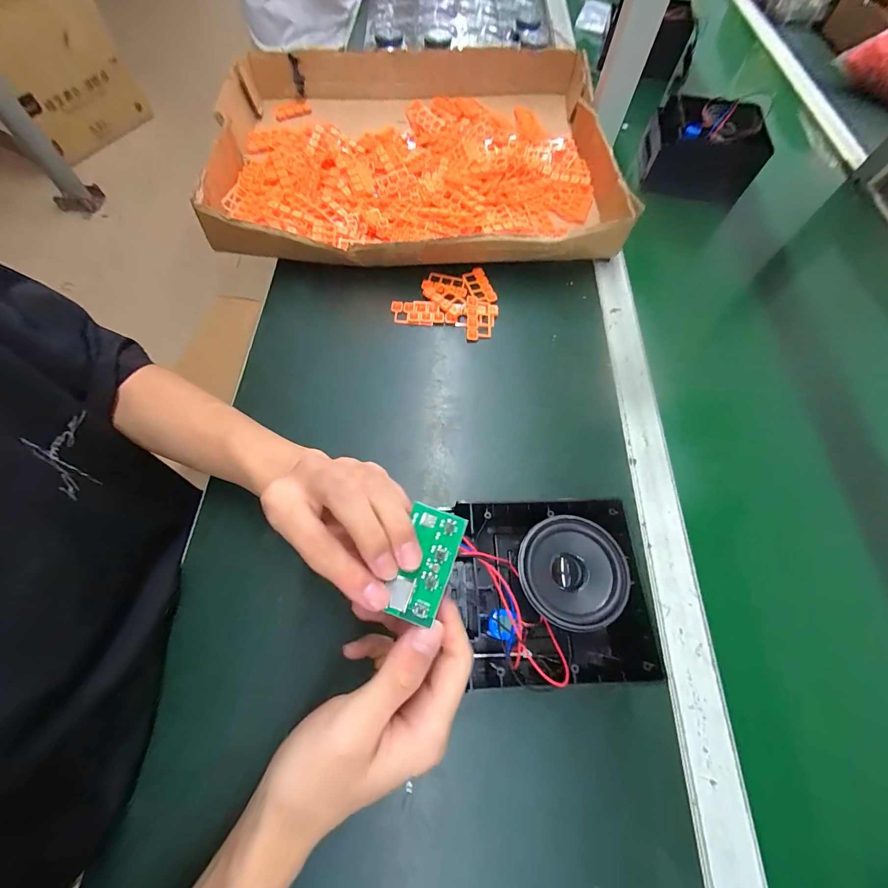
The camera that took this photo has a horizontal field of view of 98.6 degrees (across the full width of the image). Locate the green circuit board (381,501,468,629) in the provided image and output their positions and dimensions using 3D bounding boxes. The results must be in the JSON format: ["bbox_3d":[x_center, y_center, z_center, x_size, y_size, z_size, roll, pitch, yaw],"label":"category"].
[{"bbox_3d":[-0.009,0.060,0.192,0.026,0.004,0.054,17,77,6],"label":"green circuit board"}]

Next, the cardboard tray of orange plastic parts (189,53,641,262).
[{"bbox_3d":[-0.042,-0.395,0.523,0.512,0.067,0.407,-3,65,-3],"label":"cardboard tray of orange plastic parts"}]

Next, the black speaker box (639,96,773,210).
[{"bbox_3d":[0.381,-0.441,0.572,0.143,0.090,0.119,16,65,6],"label":"black speaker box"}]

